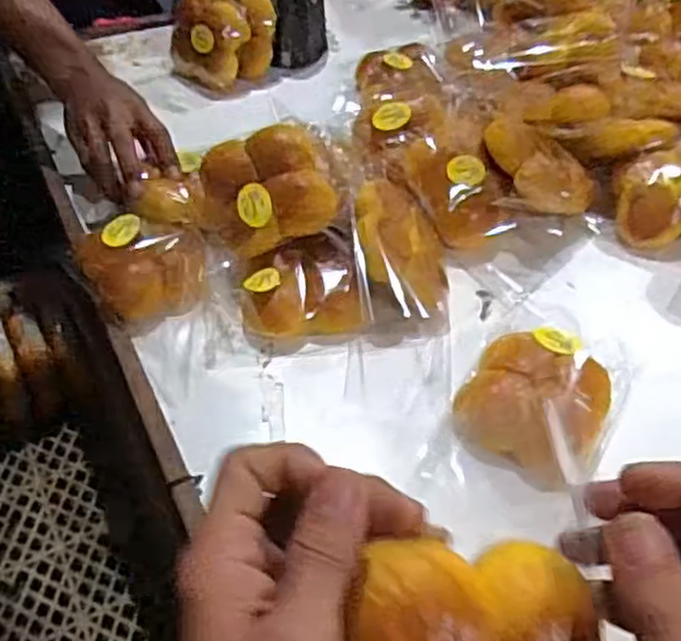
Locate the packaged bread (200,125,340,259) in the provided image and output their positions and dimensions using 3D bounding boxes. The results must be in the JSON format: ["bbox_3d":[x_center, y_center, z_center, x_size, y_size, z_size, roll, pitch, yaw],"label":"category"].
[{"bbox_3d":[-0.062,-0.117,0.659,0.116,0.050,0.108,-20,82,-18],"label":"packaged bread"}]

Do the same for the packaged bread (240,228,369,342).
[{"bbox_3d":[-0.031,-0.026,0.635,0.105,0.055,0.077,-7,48,-7],"label":"packaged bread"}]

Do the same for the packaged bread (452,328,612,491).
[{"bbox_3d":[0.150,0.064,0.567,0.102,0.039,0.125,21,51,17],"label":"packaged bread"}]

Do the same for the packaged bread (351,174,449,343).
[{"bbox_3d":[0.055,-0.055,0.642,0.085,0.080,0.166,0,48,-1],"label":"packaged bread"}]

